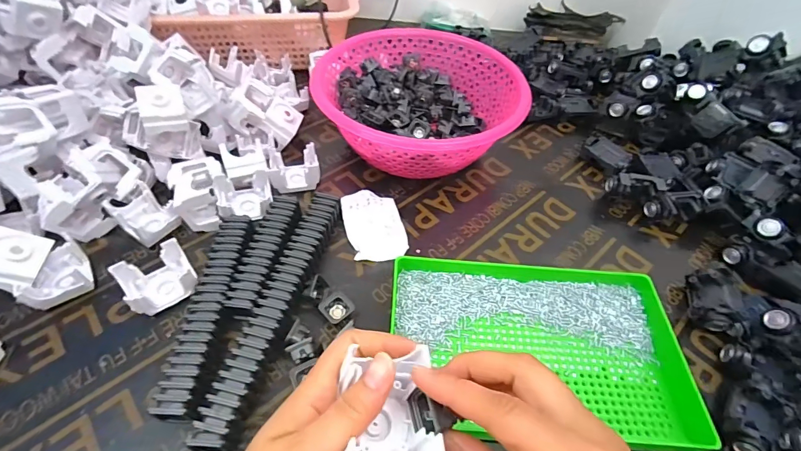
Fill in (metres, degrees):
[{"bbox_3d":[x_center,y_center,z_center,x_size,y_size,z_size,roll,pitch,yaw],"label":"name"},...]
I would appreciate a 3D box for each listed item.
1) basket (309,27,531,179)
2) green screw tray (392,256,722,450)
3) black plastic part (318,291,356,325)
[{"bbox_3d":[0.020,-0.161,0.494,0.243,0.076,0.227,2,50,-2],"label":"basket"},{"bbox_3d":[0.113,0.096,0.336,0.239,0.032,0.152,5,50,0],"label":"green screw tray"},{"bbox_3d":[-0.059,0.079,0.362,0.025,0.013,0.028,36,56,23],"label":"black plastic part"}]

